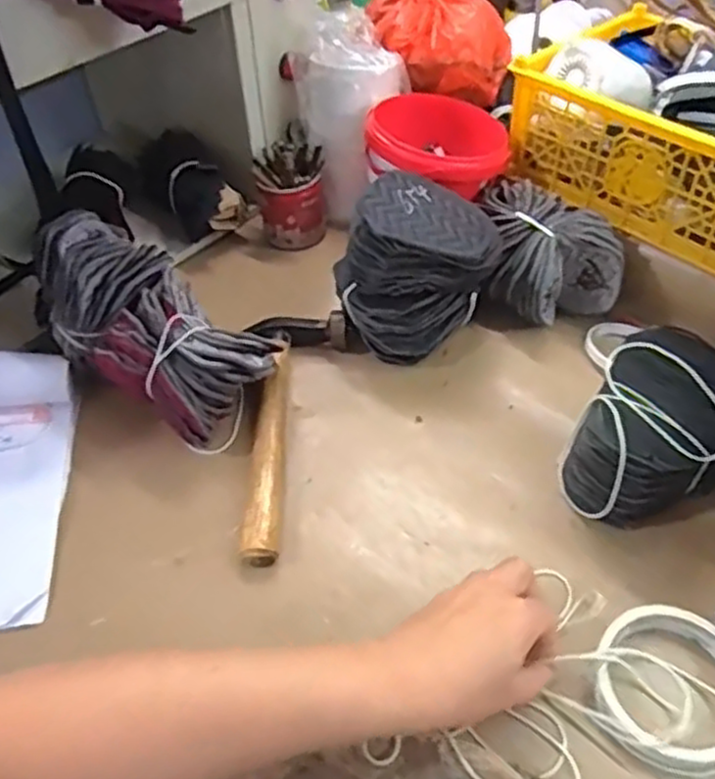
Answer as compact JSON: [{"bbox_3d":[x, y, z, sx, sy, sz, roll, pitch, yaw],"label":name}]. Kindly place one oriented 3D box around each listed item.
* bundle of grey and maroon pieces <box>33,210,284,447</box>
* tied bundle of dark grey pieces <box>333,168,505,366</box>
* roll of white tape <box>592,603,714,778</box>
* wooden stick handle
[{"bbox_3d":[-0.168,-0.053,0.593,0.204,0.091,0.114,38,61,12],"label":"bundle of grey and maroon pieces"},{"bbox_3d":[0.047,-0.096,0.630,0.120,0.139,0.092,-12,46,-14],"label":"tied bundle of dark grey pieces"},{"bbox_3d":[0.187,0.179,0.441,0.089,0.019,0.096,-1,46,1],"label":"roll of white tape"},{"bbox_3d":[-0.069,0.045,0.576,0.024,0.029,0.202,-2,46,0],"label":"wooden stick handle"}]

